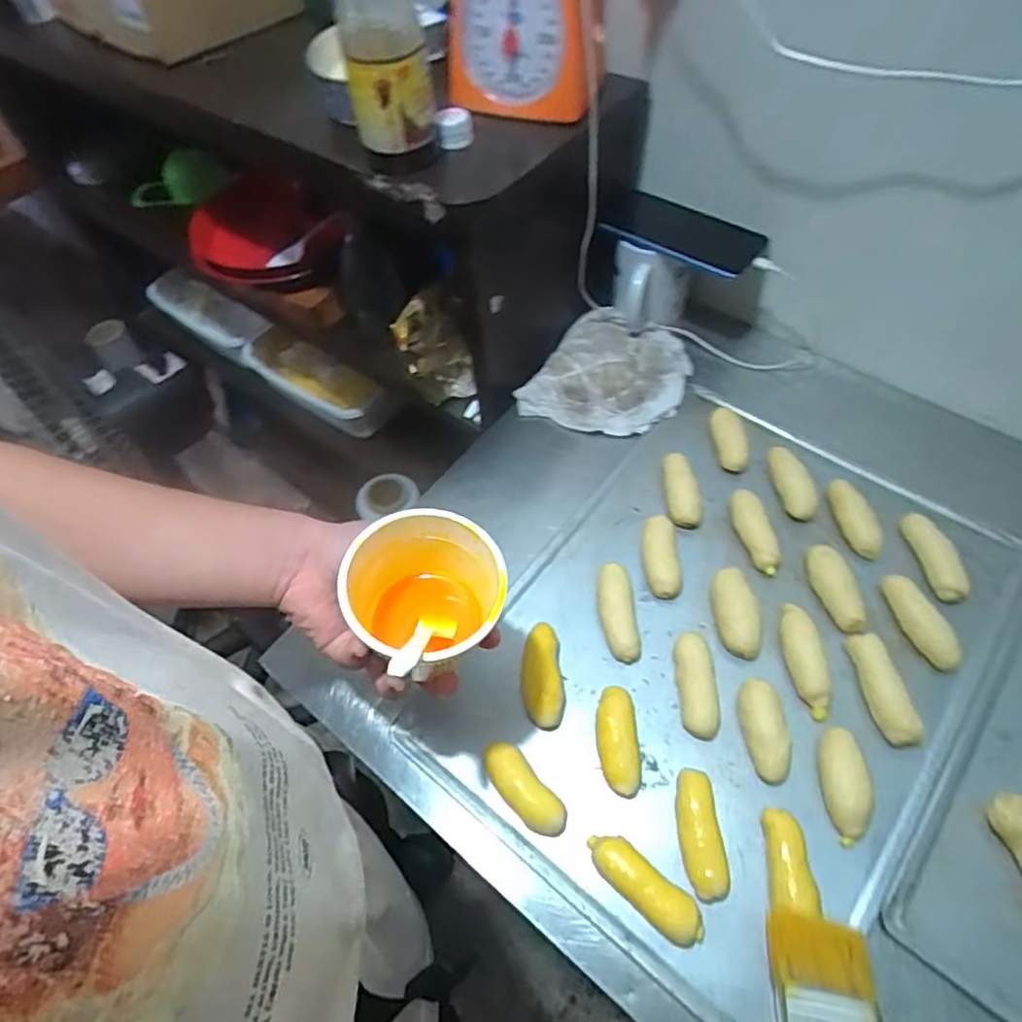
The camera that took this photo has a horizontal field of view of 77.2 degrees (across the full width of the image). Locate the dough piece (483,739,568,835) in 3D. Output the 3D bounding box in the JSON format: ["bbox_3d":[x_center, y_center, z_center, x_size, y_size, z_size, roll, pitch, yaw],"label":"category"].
[{"bbox_3d":[0.009,0.198,0.455,0.027,0.021,0.073,-38,74,-21],"label":"dough piece"}]

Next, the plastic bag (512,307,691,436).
[{"bbox_3d":[0.105,-0.147,0.672,0.151,0.020,0.157,23,60,18],"label":"plastic bag"}]

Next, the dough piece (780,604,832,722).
[{"bbox_3d":[0.223,0.112,0.485,0.024,0.018,0.084,-3,56,1],"label":"dough piece"}]

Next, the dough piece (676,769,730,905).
[{"bbox_3d":[0.126,0.215,0.427,0.028,0.021,0.076,-6,56,-1],"label":"dough piece"}]

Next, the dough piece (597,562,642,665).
[{"bbox_3d":[0.087,0.083,0.520,0.027,0.022,0.078,-9,56,-3],"label":"dough piece"}]

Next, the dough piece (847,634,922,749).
[{"bbox_3d":[0.275,0.131,0.474,0.021,0.022,0.081,-7,56,-1],"label":"dough piece"}]

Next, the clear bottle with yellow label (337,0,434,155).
[{"bbox_3d":[-0.094,-0.340,0.453,0.058,0.152,0.046,-10,56,-4],"label":"clear bottle with yellow label"}]

